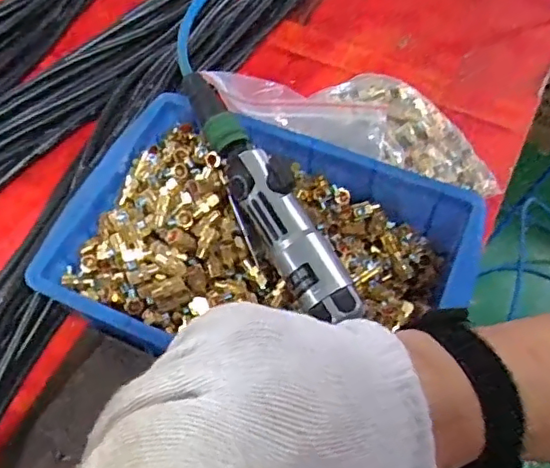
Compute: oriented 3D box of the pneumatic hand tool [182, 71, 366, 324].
[{"bbox_3d":[-0.009,-0.030,0.444,0.040,0.050,0.229,-27,63,-14],"label":"pneumatic hand tool"}]

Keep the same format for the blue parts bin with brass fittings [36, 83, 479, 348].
[{"bbox_3d":[-0.009,0.016,0.462,0.308,0.067,0.223,15,61,9],"label":"blue parts bin with brass fittings"}]

